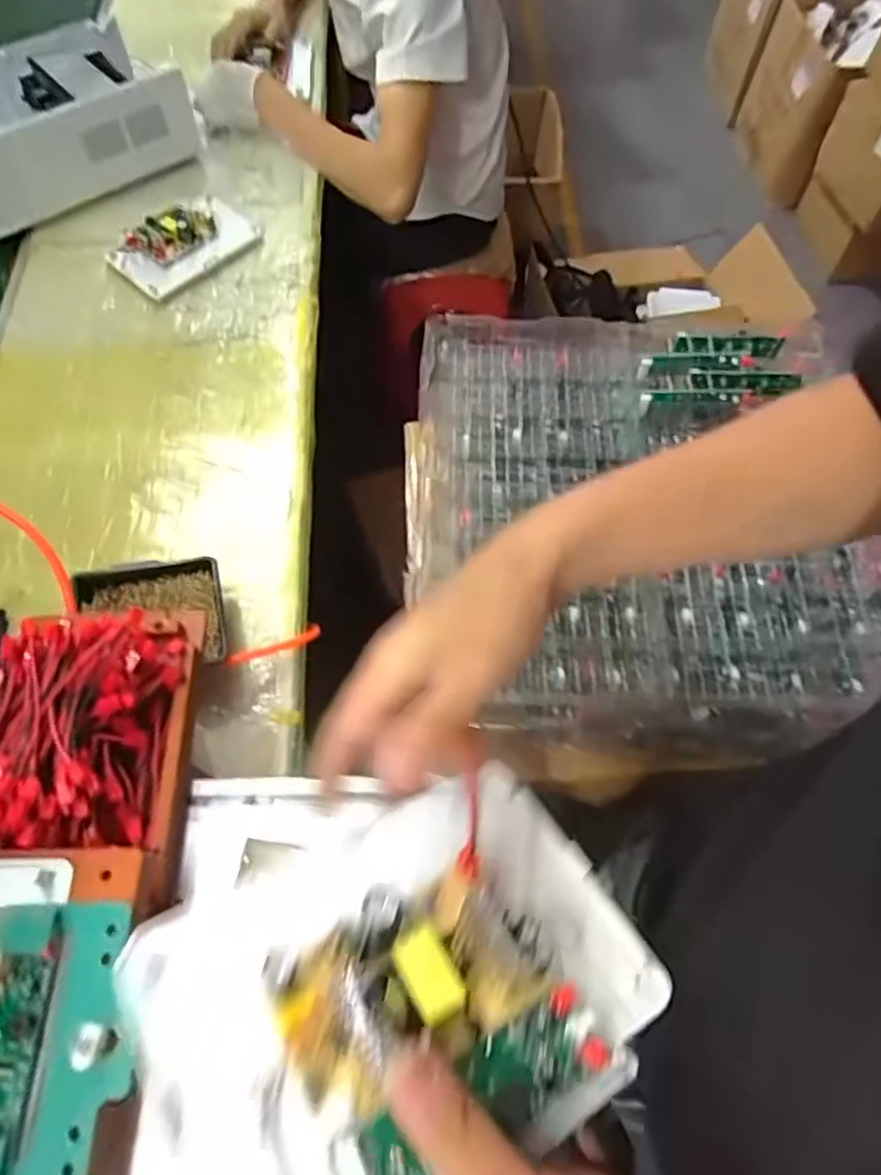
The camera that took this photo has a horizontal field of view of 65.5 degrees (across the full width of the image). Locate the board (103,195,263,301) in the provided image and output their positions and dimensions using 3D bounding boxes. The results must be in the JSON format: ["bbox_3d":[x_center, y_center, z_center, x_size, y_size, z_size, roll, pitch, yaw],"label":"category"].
[{"bbox_3d":[-0.347,-0.473,0.937,0.116,0.041,0.191,41,69,18],"label":"board"}]

